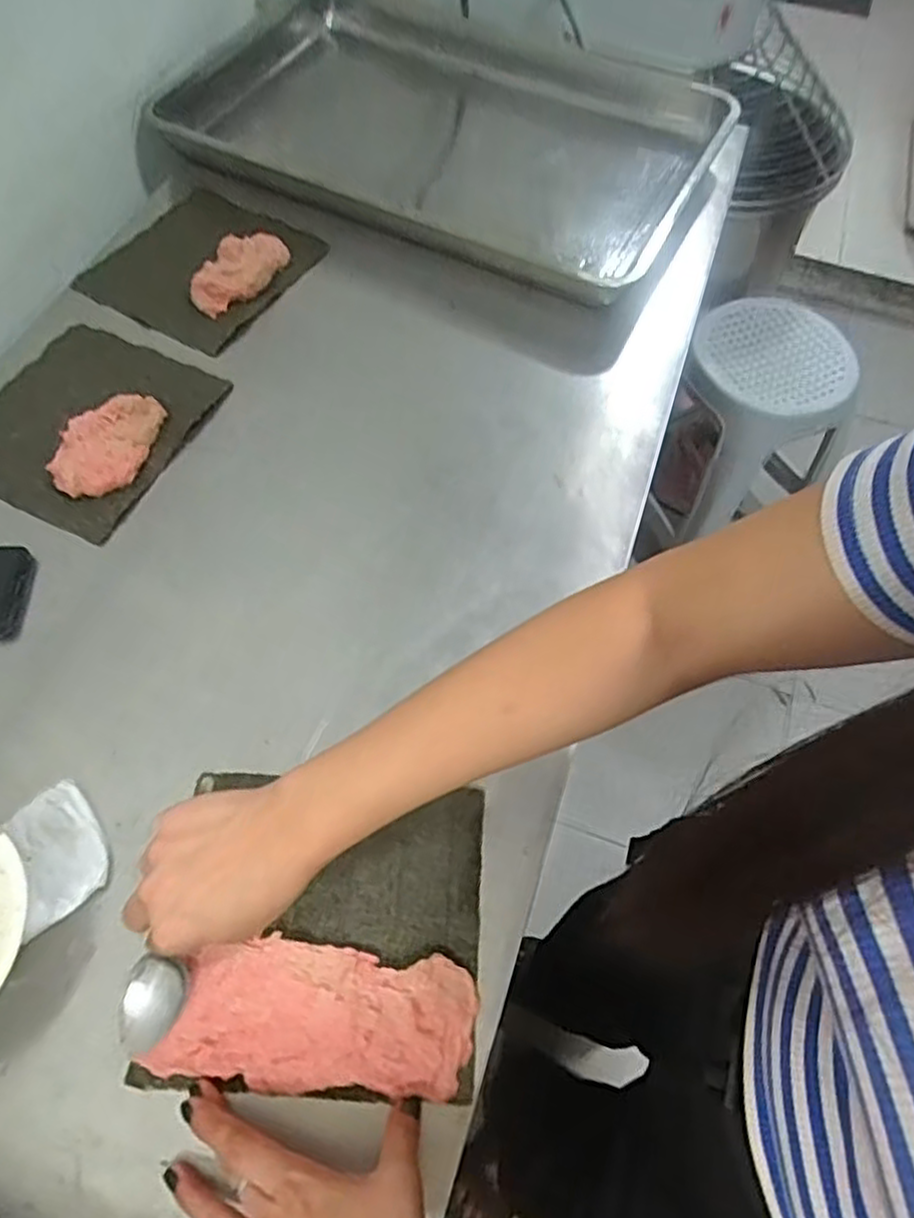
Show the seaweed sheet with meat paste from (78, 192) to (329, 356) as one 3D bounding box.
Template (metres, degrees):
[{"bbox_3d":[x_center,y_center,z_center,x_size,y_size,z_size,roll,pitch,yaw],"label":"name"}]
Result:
[{"bbox_3d":[-0.258,-0.361,0.737,0.180,0.033,0.201,32,65,14],"label":"seaweed sheet with meat paste"}]

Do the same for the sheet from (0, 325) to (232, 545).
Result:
[{"bbox_3d":[-0.331,-0.173,0.634,0.183,0.032,0.201,23,63,10],"label":"sheet"}]

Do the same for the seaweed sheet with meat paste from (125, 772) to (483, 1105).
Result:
[{"bbox_3d":[-0.079,0.194,0.446,0.184,0.014,0.173,4,62,0],"label":"seaweed sheet with meat paste"}]

